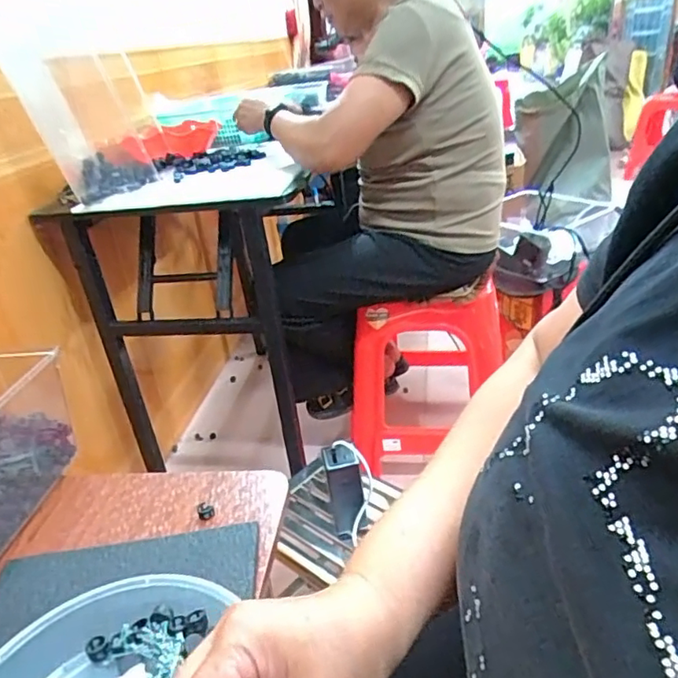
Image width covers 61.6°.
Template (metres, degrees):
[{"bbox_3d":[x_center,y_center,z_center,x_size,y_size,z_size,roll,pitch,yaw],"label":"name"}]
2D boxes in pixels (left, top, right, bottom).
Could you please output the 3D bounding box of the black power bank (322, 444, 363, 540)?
[{"bbox_3d":[0.010,0.219,0.808,0.047,0.152,0.020,-7,15,3],"label":"black power bank"}]

